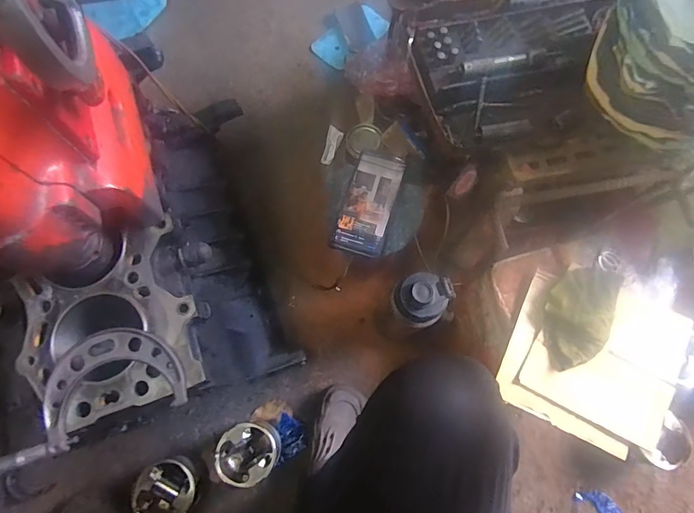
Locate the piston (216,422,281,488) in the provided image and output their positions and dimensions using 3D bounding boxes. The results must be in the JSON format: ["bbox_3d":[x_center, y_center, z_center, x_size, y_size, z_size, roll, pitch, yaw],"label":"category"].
[{"bbox_3d":[-0.157,0.316,0.683,0.089,0.088,0.090,1,73,-3],"label":"piston"}]

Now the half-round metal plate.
[{"bbox_3d":[-0.241,0.125,0.430,0.134,0.013,0.097,-20,75,-9],"label":"half-round metal plate"}]

